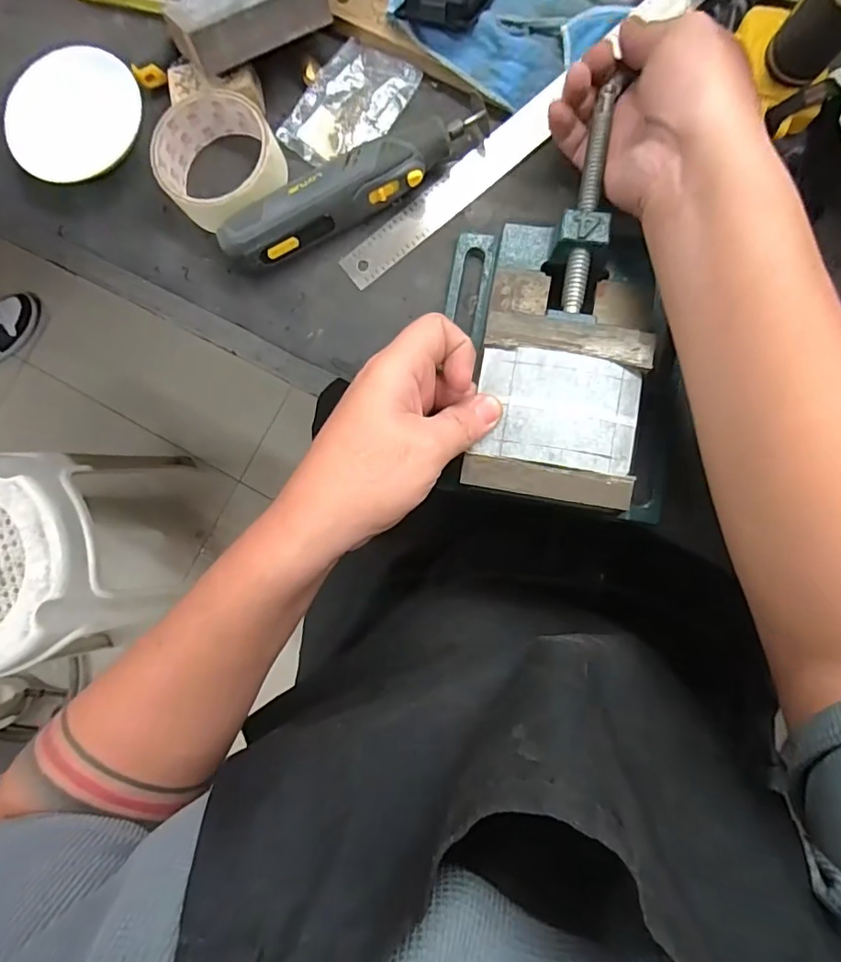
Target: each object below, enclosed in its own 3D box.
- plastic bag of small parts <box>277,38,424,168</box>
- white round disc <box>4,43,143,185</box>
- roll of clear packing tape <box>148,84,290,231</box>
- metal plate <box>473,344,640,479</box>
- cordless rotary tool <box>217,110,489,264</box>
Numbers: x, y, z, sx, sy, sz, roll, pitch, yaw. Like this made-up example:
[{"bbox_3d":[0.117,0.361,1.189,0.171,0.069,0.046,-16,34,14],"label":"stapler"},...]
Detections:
[{"bbox_3d":[-0.053,-0.279,0.393,0.064,0.009,0.098,36,89,7],"label":"plastic bag of small parts"},{"bbox_3d":[-0.258,-0.269,0.387,0.099,0.008,0.093,0,95,4],"label":"white round disc"},{"bbox_3d":[-0.143,-0.229,0.382,0.085,0.041,0.092,0,85,5],"label":"roll of clear packing tape"},{"bbox_3d":[0.083,-0.043,0.316,0.095,0.008,0.067,9,86,4],"label":"metal plate"},{"bbox_3d":[-0.044,-0.204,0.370,0.195,0.039,0.037,-22,83,3],"label":"cordless rotary tool"}]

